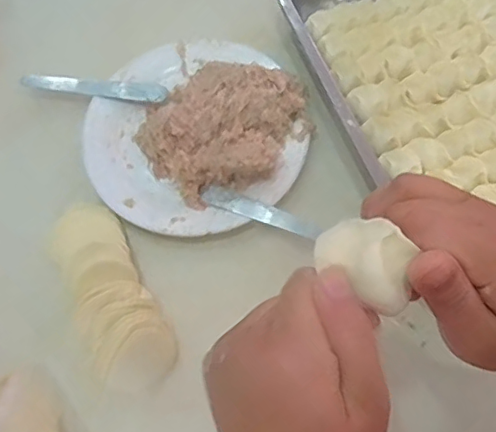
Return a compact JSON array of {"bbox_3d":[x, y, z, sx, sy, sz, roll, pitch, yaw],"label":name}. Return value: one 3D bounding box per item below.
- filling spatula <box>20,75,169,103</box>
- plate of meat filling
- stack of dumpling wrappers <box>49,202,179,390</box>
[{"bbox_3d":[-0.164,-0.135,0.590,0.155,0.009,0.024,6,67,5],"label":"filling spatula"},{"bbox_3d":[-0.055,-0.092,0.554,0.215,0.036,0.214,-1,67,2],"label":"plate of meat filling"},{"bbox_3d":[-0.128,0.061,0.493,0.071,0.038,0.183,-27,68,-10],"label":"stack of dumpling wrappers"}]

